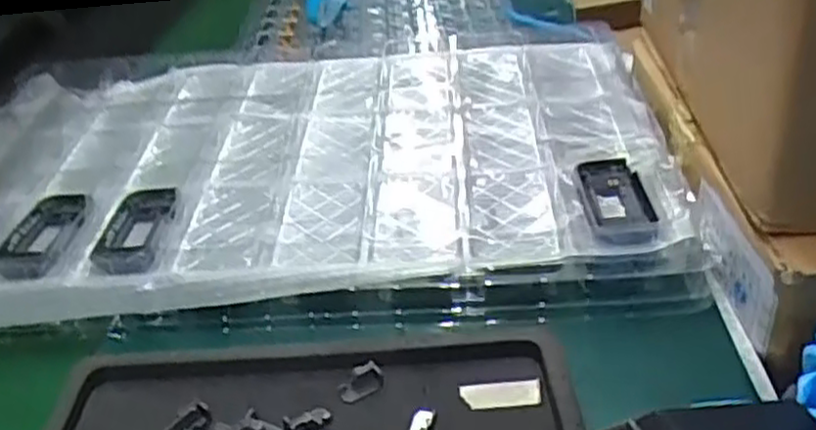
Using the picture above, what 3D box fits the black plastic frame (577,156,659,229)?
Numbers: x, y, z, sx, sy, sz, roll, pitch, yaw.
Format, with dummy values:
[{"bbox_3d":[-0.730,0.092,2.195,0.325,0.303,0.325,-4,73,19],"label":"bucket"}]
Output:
[{"bbox_3d":[0.127,-0.014,0.473,0.043,0.011,0.077,-5,34,-2],"label":"black plastic frame"}]

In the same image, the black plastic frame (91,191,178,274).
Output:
[{"bbox_3d":[-0.167,0.009,0.456,0.041,0.013,0.078,-6,33,1],"label":"black plastic frame"}]

